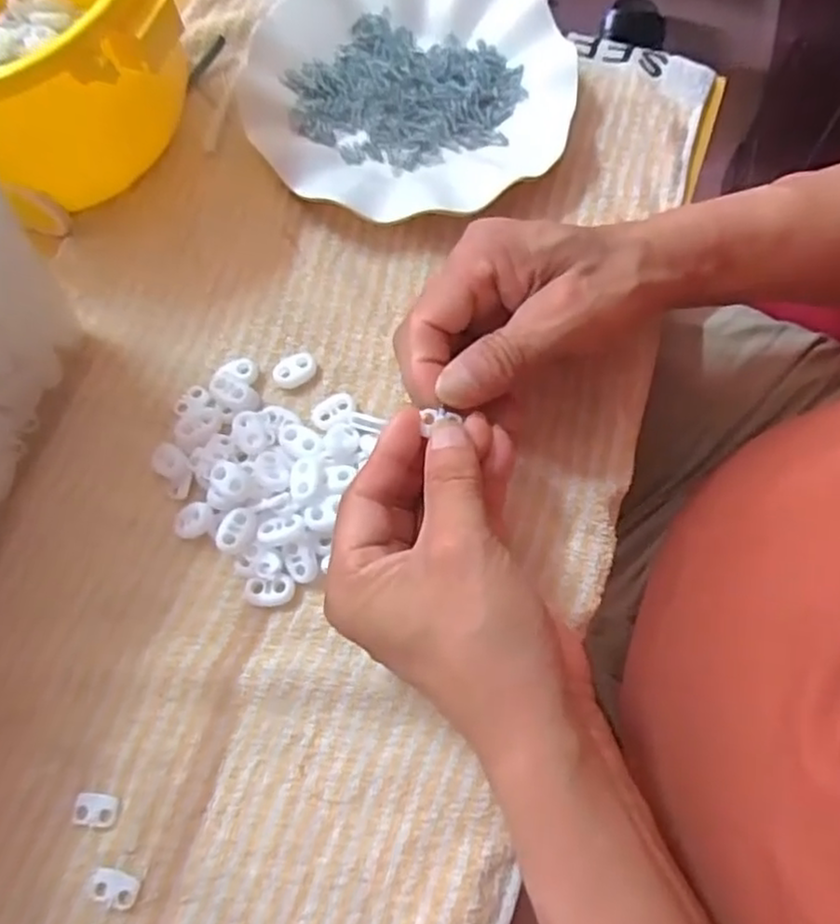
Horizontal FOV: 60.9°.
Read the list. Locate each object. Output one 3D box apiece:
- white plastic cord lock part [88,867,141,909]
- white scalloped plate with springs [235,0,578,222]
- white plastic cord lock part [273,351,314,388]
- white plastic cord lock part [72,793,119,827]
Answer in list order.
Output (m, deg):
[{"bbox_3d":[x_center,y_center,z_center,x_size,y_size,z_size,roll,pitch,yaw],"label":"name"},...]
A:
[{"bbox_3d":[-0.123,0.171,0.287,0.020,0.004,0.012,14,71,6],"label":"white plastic cord lock part"},{"bbox_3d":[-0.007,-0.219,0.410,0.176,0.024,0.159,-5,70,0],"label":"white scalloped plate with springs"},{"bbox_3d":[-0.063,-0.046,0.361,0.022,0.007,0.015,-27,72,-8],"label":"white plastic cord lock part"},{"bbox_3d":[-0.135,0.144,0.296,0.018,0.004,0.012,8,71,4],"label":"white plastic cord lock part"}]

